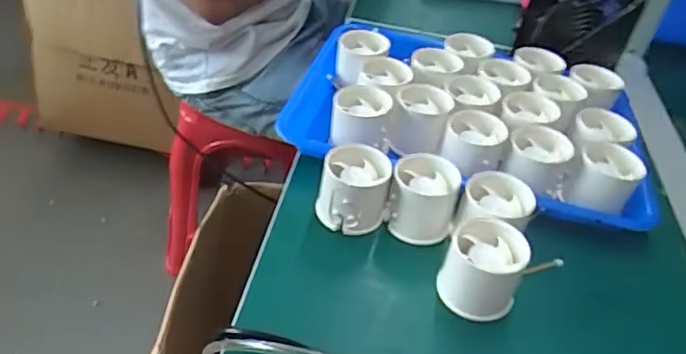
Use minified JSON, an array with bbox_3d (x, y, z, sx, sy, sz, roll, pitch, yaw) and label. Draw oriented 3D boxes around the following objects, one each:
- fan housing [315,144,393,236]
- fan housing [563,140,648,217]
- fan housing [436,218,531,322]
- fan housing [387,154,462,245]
[{"bbox_3d":[0.010,0.010,0.456,0.052,0.053,0.051,5,40,-5],"label":"fan housing"},{"bbox_3d":[0.223,0.002,0.483,0.050,0.041,0.050,5,40,-5],"label":"fan housing"},{"bbox_3d":[0.100,0.065,0.404,0.051,0.050,0.050,5,40,-5],"label":"fan housing"},{"bbox_3d":[0.065,0.017,0.457,0.051,0.052,0.049,5,40,-5],"label":"fan housing"}]

